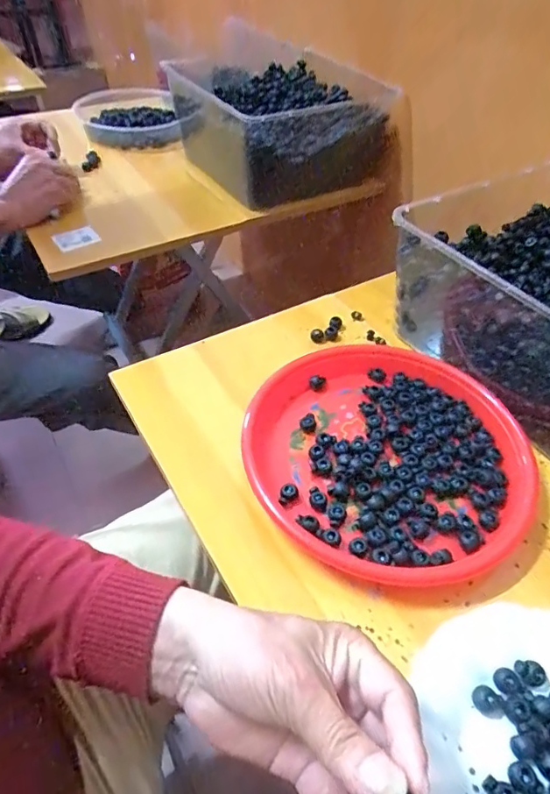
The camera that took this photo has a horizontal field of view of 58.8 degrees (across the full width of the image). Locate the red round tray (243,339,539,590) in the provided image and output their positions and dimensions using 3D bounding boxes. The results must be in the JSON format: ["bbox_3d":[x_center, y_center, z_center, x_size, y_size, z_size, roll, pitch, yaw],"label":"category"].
[{"bbox_3d":[0.102,0.046,0.449,0.244,0.037,0.256,1,48,-1],"label":"red round tray"}]

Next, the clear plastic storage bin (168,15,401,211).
[{"bbox_3d":[0.003,-0.515,0.915,0.324,0.149,0.367,-19,51,-17],"label":"clear plastic storage bin"}]

